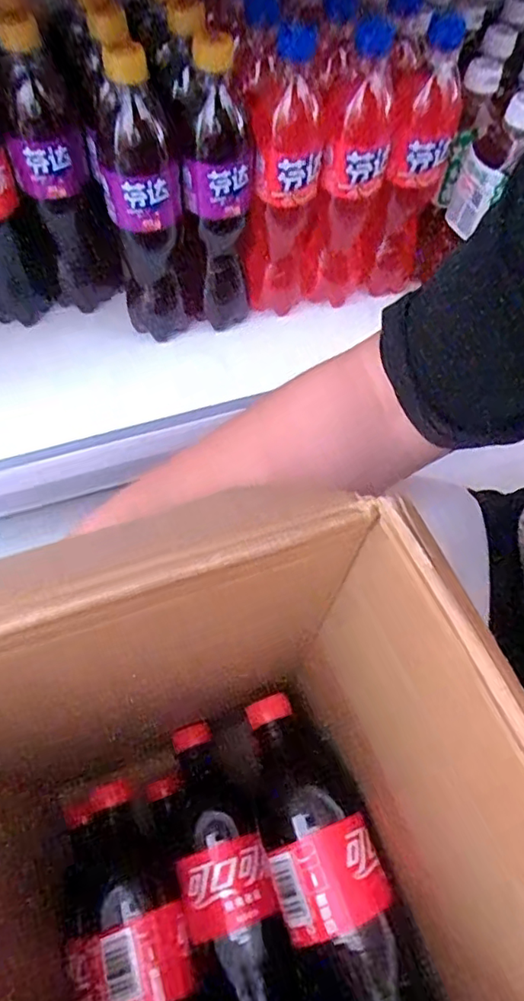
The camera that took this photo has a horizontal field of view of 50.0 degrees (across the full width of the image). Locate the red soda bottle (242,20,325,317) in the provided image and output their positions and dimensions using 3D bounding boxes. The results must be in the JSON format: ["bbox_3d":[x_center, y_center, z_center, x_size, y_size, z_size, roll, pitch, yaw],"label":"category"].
[{"bbox_3d":[0.024,-0.274,0.509,0.064,0.226,0.075,10,59,2],"label":"red soda bottle"}]

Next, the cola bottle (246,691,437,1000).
[{"bbox_3d":[0.045,0.225,0.310,0.061,0.066,0.222,-17,45,-14],"label":"cola bottle"}]

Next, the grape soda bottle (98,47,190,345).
[{"bbox_3d":[-0.100,-0.250,0.484,0.057,0.242,0.076,-9,61,-9],"label":"grape soda bottle"}]

